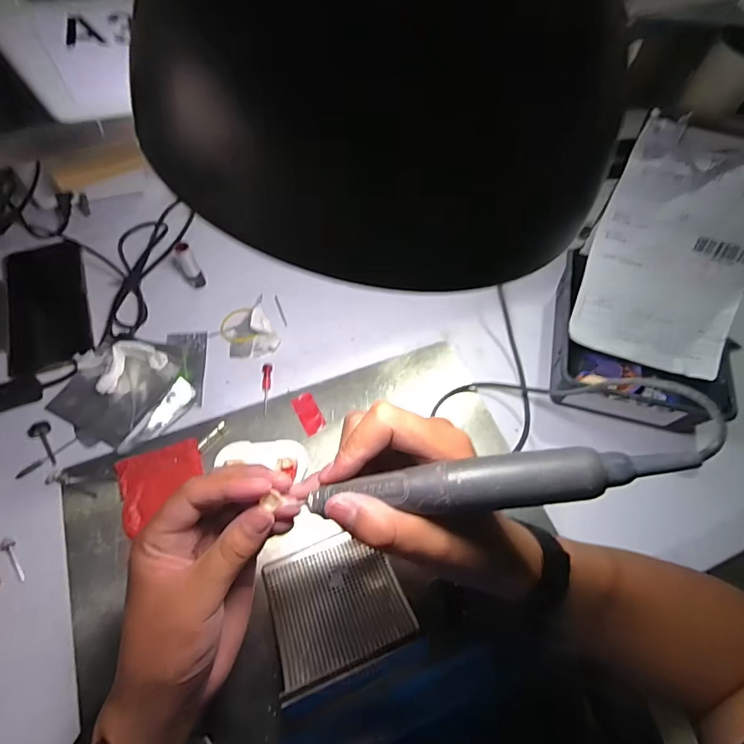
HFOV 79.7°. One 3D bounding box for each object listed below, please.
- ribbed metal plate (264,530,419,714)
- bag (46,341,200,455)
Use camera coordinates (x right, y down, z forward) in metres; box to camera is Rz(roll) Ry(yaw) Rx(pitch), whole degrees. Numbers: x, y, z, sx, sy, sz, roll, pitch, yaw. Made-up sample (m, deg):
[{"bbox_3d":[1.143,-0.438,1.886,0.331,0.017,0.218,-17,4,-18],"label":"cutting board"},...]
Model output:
[{"bbox_3d":[-0.030,0.180,0.353,0.102,0.015,0.098,-19,48,-18],"label":"ribbed metal plate"},{"bbox_3d":[-0.247,0.014,0.435,0.113,0.029,0.113,40,67,17],"label":"bag"}]

